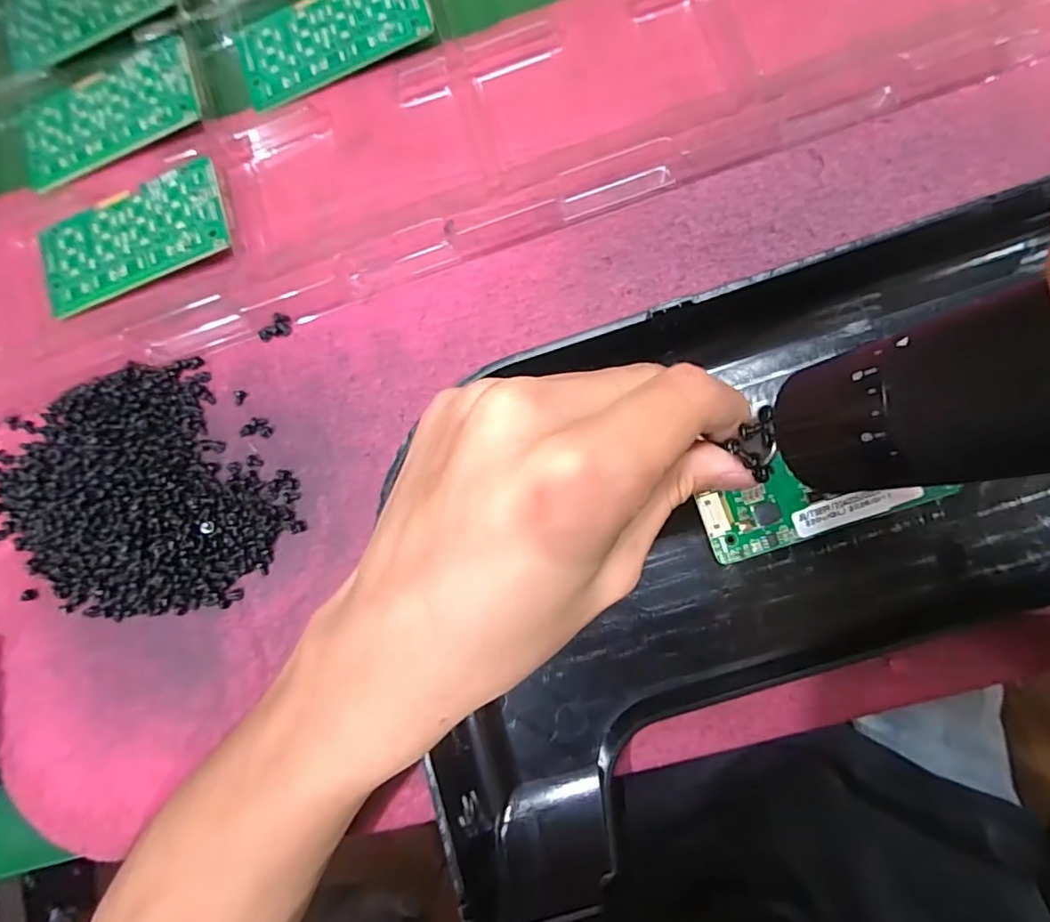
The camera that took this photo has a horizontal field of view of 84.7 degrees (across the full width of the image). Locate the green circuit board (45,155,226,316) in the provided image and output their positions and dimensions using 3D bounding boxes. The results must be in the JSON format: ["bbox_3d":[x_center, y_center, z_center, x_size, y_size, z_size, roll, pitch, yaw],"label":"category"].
[{"bbox_3d":[-0.183,-0.104,0.268,0.092,0.008,0.045,-18,82,1],"label":"green circuit board"}]

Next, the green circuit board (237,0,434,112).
[{"bbox_3d":[-0.092,-0.206,0.276,0.093,0.006,0.045,-19,82,1],"label":"green circuit board"}]

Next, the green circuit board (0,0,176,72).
[{"bbox_3d":[-0.226,-0.236,0.296,0.094,0.004,0.056,-18,79,7],"label":"green circuit board"}]

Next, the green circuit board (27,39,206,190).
[{"bbox_3d":[-0.202,-0.168,0.278,0.091,0.004,0.046,-19,82,1],"label":"green circuit board"}]

